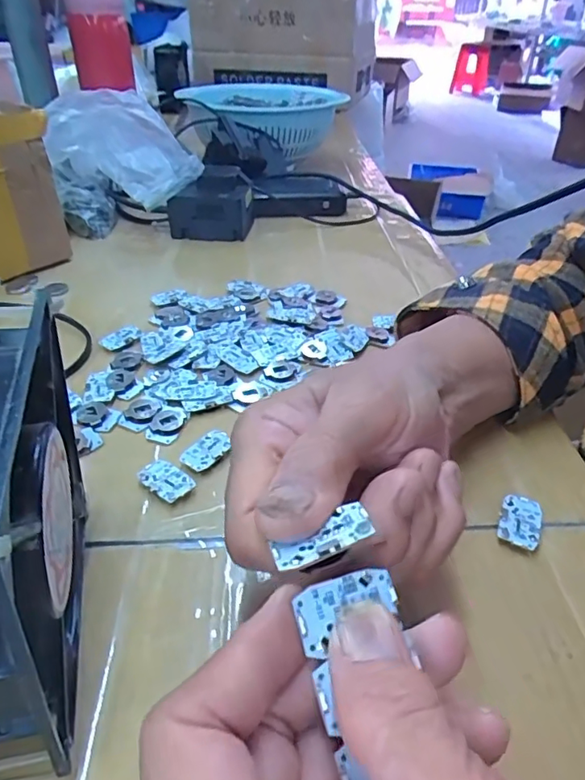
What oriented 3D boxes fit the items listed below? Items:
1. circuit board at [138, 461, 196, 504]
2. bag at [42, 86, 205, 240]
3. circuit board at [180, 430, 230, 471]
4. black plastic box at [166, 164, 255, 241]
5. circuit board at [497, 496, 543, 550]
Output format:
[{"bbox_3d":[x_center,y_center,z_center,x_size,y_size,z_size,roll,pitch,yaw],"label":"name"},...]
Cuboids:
[{"bbox_3d":[-0.064,0.046,0.271,0.029,0.005,0.017,26,44,26],"label":"circuit board"},{"bbox_3d":[-0.161,-0.221,0.523,0.130,0.121,0.060,-3,39,-7],"label":"bag"},{"bbox_3d":[-0.045,0.033,0.288,0.018,0.006,0.029,21,42,22],"label":"circuit board"},{"bbox_3d":[-0.081,-0.189,0.540,0.085,0.055,0.060,-4,39,-9],"label":"black plastic box"},{"bbox_3d":[0.108,0.063,0.255,0.018,0.008,0.028,17,41,17],"label":"circuit board"}]

